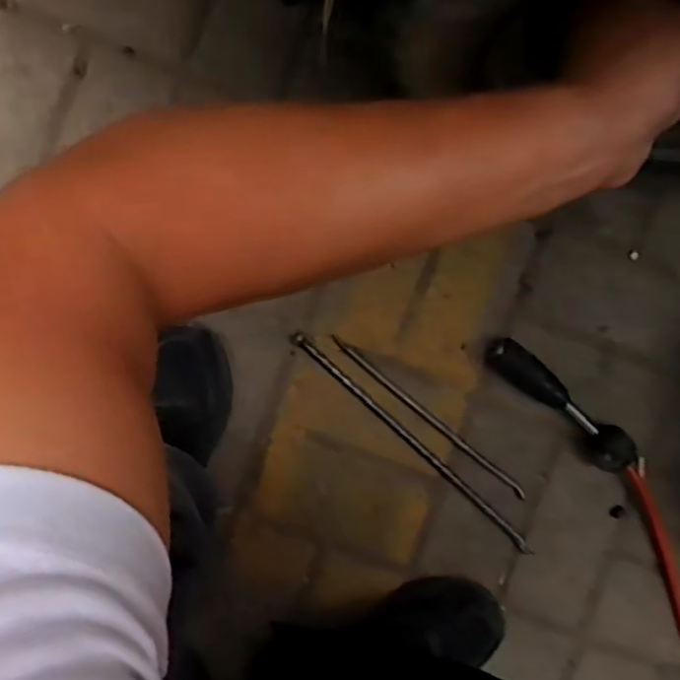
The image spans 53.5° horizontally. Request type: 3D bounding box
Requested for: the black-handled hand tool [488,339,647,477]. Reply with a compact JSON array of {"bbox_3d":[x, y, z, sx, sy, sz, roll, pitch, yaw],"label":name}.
[{"bbox_3d":[0.222,0.067,0.664,0.186,0.043,0.041,42,89,-4],"label":"black-handled hand tool"}]

